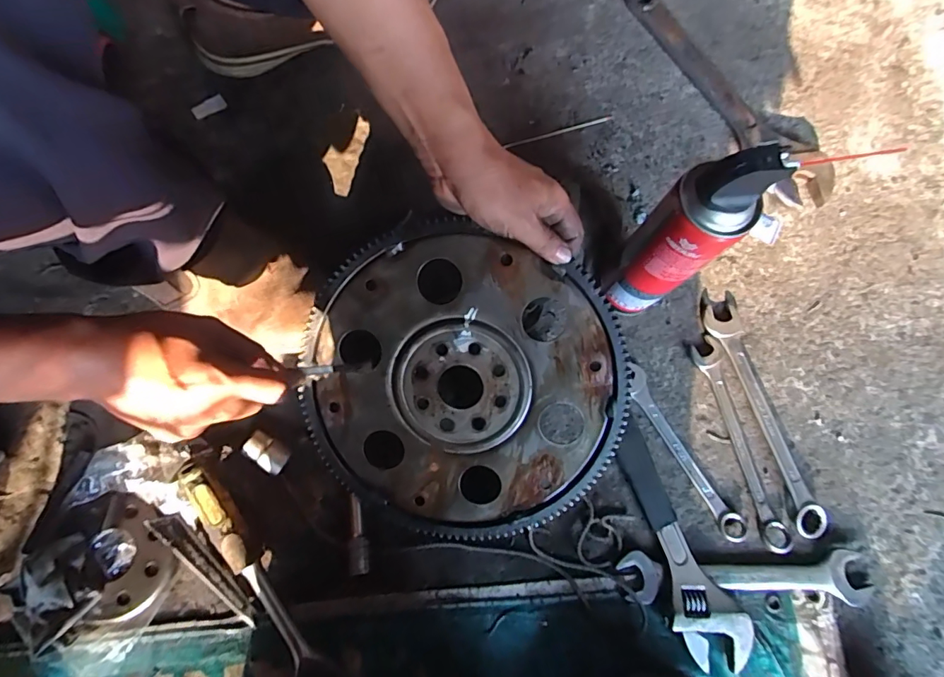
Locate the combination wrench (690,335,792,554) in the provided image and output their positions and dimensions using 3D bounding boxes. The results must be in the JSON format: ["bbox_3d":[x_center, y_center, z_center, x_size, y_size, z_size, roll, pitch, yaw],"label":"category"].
[{"bbox_3d":[0.281,0.106,0.505,0.033,0.011,0.219,-14,79,-10],"label":"combination wrench"}]

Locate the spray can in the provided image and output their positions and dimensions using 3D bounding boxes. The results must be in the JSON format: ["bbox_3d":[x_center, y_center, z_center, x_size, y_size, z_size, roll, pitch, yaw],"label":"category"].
[{"bbox_3d":[0.172,-0.078,0.422,0.055,0.243,0.060,1,77,-7],"label":"spray can"}]

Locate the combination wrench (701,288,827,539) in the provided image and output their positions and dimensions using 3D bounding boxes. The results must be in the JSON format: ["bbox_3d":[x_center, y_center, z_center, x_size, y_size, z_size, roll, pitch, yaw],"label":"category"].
[{"bbox_3d":[0.306,0.074,0.513,0.044,0.011,0.266,-13,79,-10],"label":"combination wrench"}]

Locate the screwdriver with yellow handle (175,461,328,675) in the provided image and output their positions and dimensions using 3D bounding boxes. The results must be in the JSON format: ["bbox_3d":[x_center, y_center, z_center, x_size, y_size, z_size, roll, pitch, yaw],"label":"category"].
[{"bbox_3d":[-0.199,0.197,0.424,0.031,0.036,0.198,-34,83,-13],"label":"screwdriver with yellow handle"}]

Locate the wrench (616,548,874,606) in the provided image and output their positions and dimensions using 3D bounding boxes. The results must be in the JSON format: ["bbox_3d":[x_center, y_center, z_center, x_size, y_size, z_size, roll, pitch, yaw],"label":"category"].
[{"bbox_3d":[0.270,0.235,0.472,0.249,0.011,0.048,2,77,-7],"label":"wrench"}]

